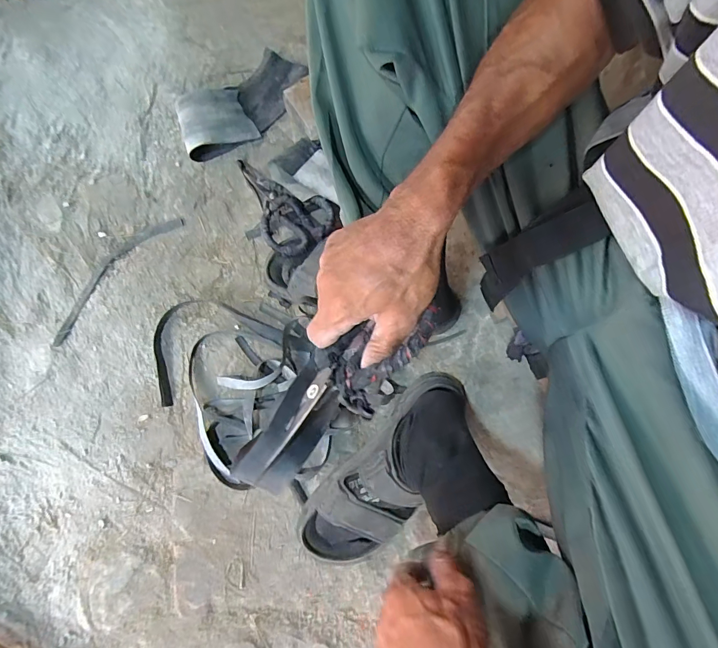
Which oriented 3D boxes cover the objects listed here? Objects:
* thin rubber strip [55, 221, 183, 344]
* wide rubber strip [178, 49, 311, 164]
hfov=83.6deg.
[{"bbox_3d":[-0.394,-0.083,0.639,0.051,0.012,0.267,40,81,5],"label":"thin rubber strip"},{"bbox_3d":[-0.204,-0.371,0.682,0.128,0.055,0.247,34,68,8],"label":"wide rubber strip"}]

